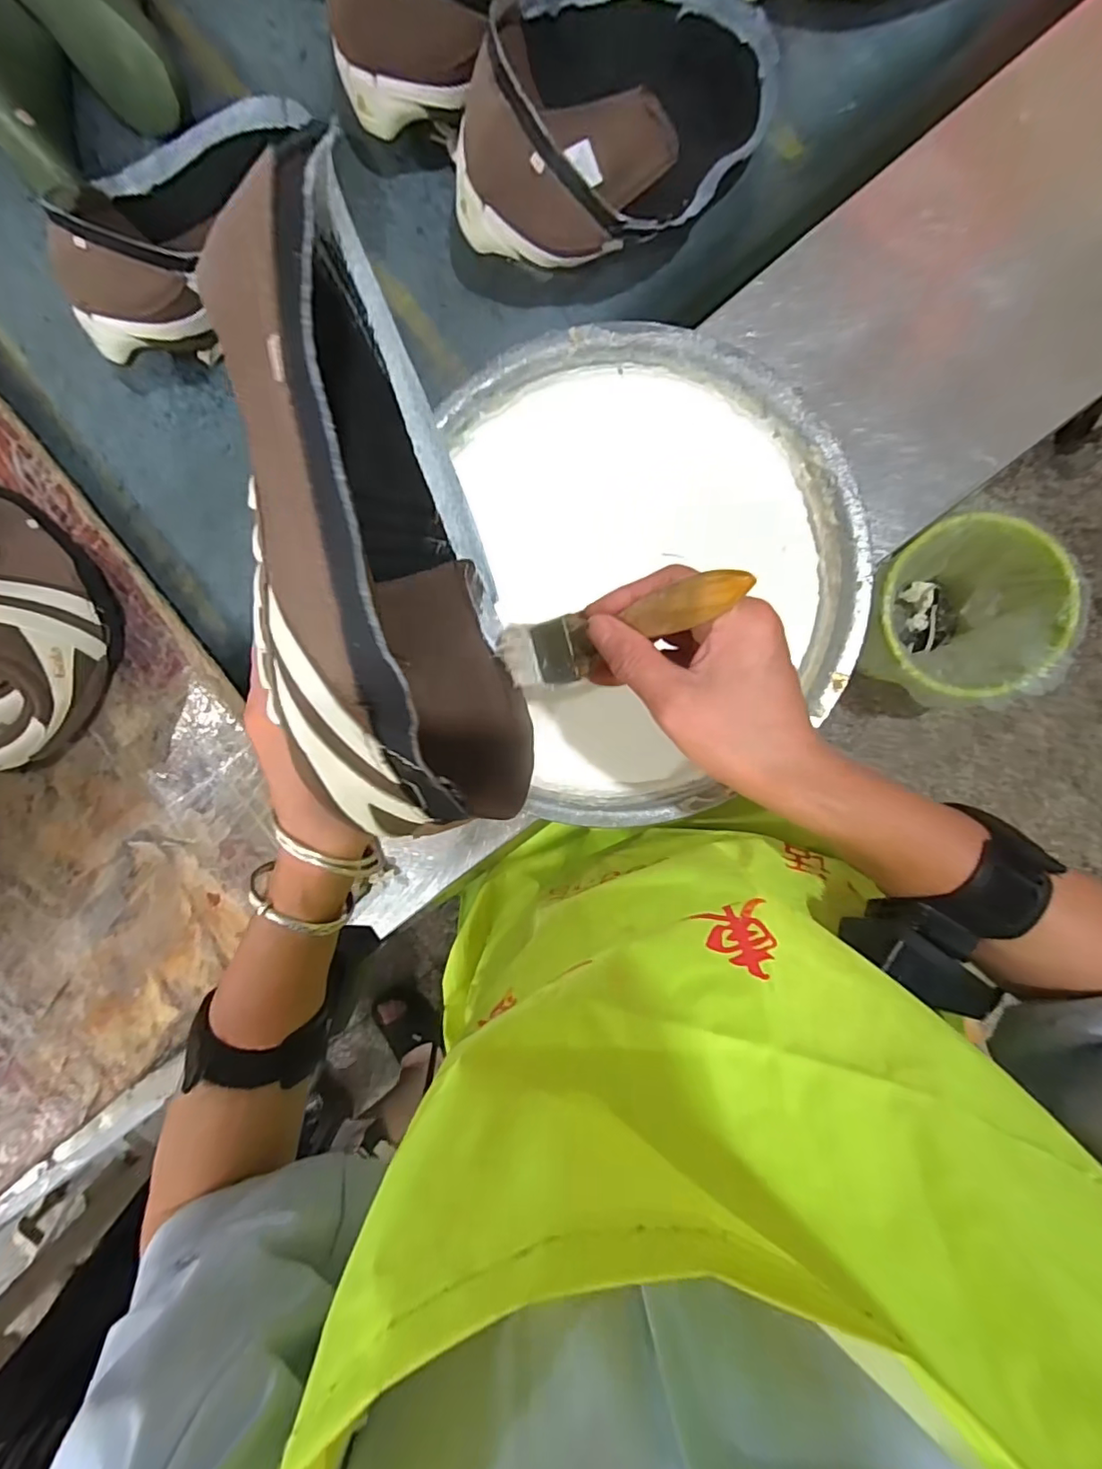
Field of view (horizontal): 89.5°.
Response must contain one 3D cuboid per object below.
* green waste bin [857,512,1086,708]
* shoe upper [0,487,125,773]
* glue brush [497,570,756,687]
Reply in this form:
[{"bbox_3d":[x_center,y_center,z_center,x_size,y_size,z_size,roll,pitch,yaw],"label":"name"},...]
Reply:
[{"bbox_3d":[0.640,-0.193,0.941,0.277,0.241,0.270,5,93,6],"label":"green waste bin"},{"bbox_3d":[-0.466,-0.104,0.464,0.143,0.102,0.258,-11,91,7],"label":"shoe upper"},{"bbox_3d":[0.026,-0.048,0.267,0.145,0.013,0.034,-8,93,47],"label":"glue brush"}]

